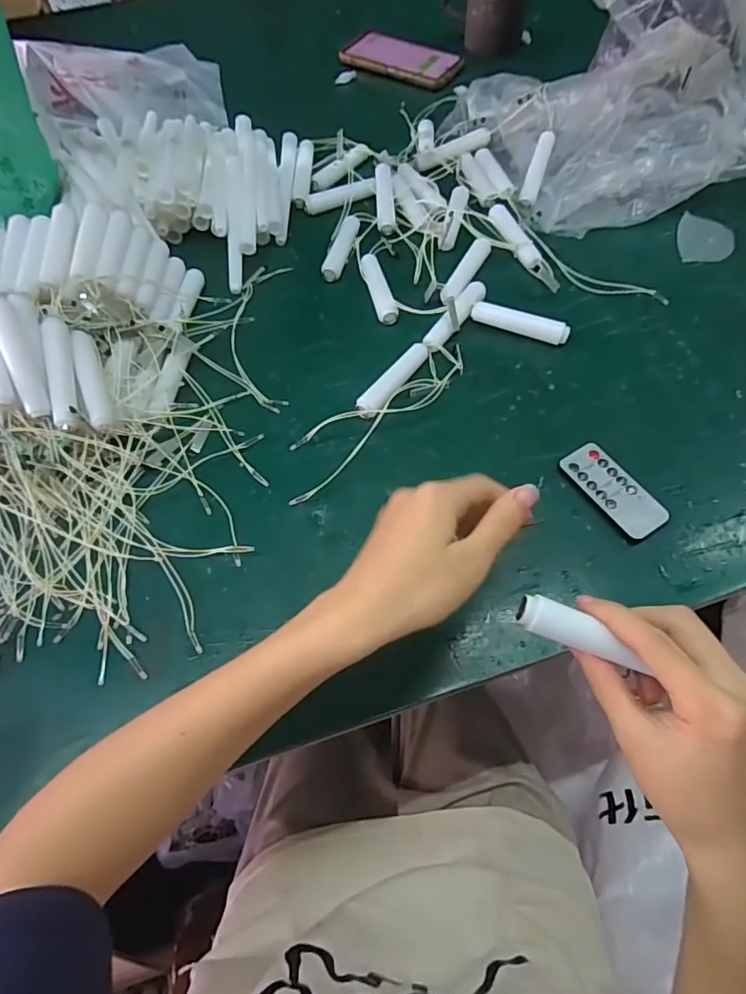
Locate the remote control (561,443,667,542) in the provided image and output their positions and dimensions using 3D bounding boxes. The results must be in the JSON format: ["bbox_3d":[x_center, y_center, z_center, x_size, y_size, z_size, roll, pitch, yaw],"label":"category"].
[{"bbox_3d":[0.186,-0.006,0.406,0.038,0.007,0.083,-30,63,-13],"label":"remote control"}]

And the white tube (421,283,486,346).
[{"bbox_3d":[0.080,-0.173,0.494,0.020,0.016,0.090,32,67,19],"label":"white tube"}]

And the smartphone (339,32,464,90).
[{"bbox_3d":[0.037,-0.617,0.740,0.170,0.018,0.076,30,66,18],"label":"smartphone"}]

